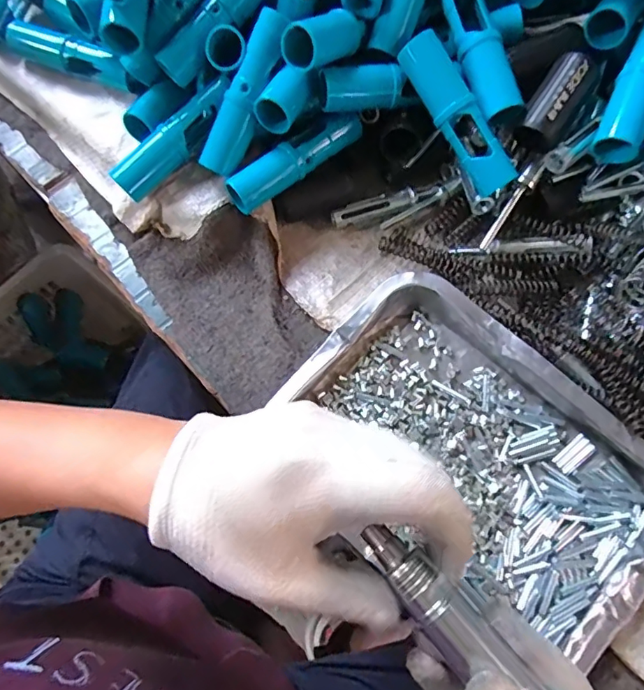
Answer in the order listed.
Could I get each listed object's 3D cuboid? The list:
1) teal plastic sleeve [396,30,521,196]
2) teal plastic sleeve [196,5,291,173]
[{"bbox_3d":[0.097,-0.166,0.362,0.030,0.025,0.121,-33,94,-9],"label":"teal plastic sleeve"},{"bbox_3d":[-0.058,-0.189,0.380,0.024,0.024,0.119,31,106,12],"label":"teal plastic sleeve"}]

